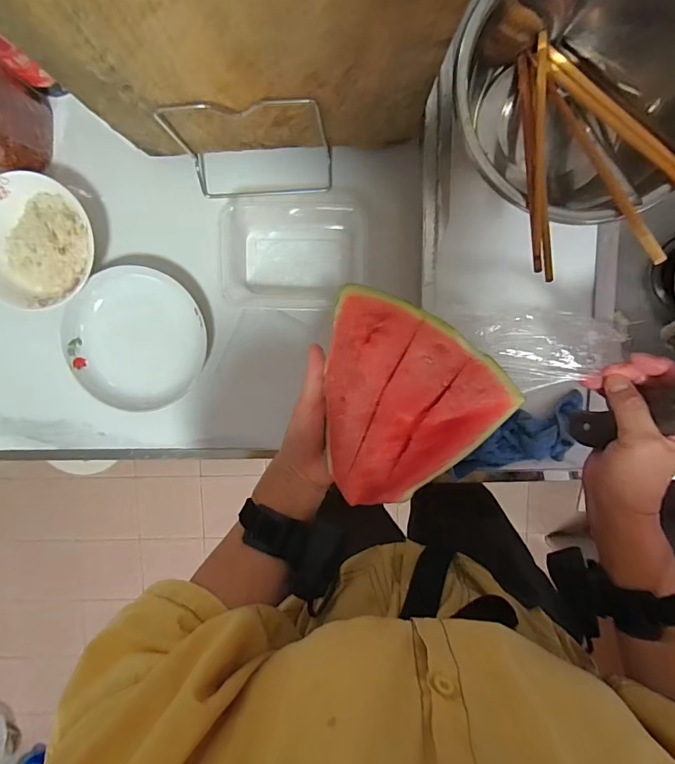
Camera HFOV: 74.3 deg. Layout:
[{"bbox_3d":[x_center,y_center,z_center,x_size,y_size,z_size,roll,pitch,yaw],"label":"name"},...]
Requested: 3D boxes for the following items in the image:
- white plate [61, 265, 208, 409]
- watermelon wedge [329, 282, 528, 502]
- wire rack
[{"bbox_3d":[-0.245,-0.049,0.550,0.166,0.041,0.163,0,98,1],"label":"white plate"},{"bbox_3d":[0.040,0.013,0.335,0.148,0.084,0.145,41,97,-4],"label":"watermelon wedge"},{"bbox_3d":[-0.088,-0.243,0.472,0.160,0.129,0.049,-2,97,2],"label":"wire rack"}]

